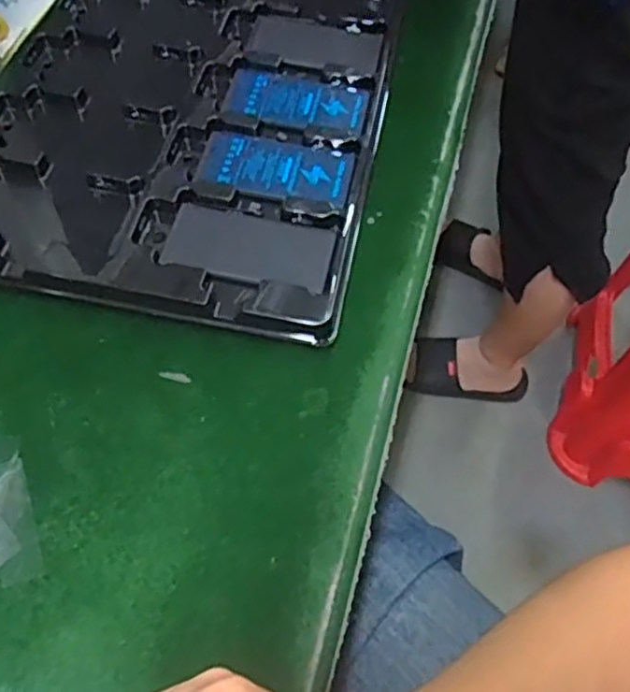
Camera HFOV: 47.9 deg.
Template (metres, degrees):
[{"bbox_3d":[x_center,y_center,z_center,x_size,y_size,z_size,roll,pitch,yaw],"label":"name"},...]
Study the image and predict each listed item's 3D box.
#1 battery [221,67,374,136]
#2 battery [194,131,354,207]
[{"bbox_3d":[-0.011,-0.152,0.442,0.086,0.004,0.042,13,58,4],"label":"battery"},{"bbox_3d":[-0.022,-0.104,0.412,0.084,0.004,0.043,13,58,4],"label":"battery"}]

